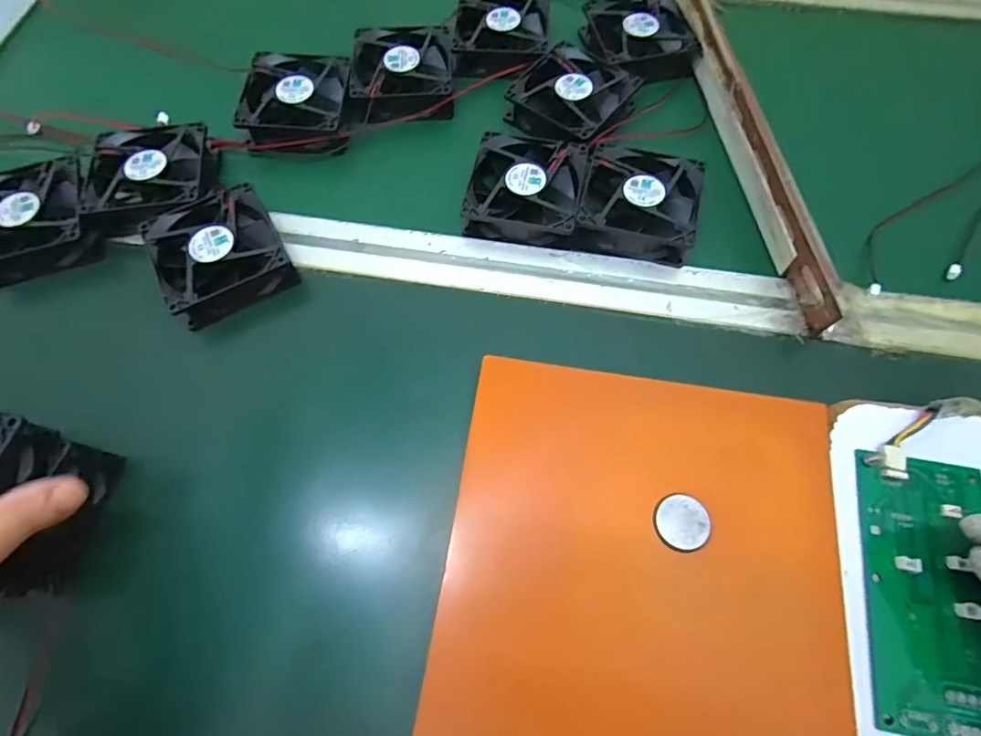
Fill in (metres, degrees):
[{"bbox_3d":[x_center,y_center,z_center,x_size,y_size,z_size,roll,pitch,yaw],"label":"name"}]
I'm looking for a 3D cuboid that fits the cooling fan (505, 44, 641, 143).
[{"bbox_3d":[0.063,-0.214,0.410,0.079,0.020,0.086,40,73,16],"label":"cooling fan"}]

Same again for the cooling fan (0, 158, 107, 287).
[{"bbox_3d":[-0.325,-0.105,0.366,0.079,0.027,0.080,-18,68,-7],"label":"cooling fan"}]

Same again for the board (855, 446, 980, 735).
[{"bbox_3d":[0.224,0.111,0.260,0.063,0.011,0.133,7,69,4],"label":"board"}]

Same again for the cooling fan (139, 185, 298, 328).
[{"bbox_3d":[-0.186,-0.079,0.356,0.078,0.027,0.079,-27,69,-11],"label":"cooling fan"}]

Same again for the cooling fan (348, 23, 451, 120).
[{"bbox_3d":[-0.072,-0.243,0.425,0.078,0.024,0.079,-5,67,-1],"label":"cooling fan"}]

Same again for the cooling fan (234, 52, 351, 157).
[{"bbox_3d":[-0.153,-0.213,0.413,0.079,0.023,0.082,-3,67,0],"label":"cooling fan"}]

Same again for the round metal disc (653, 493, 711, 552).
[{"bbox_3d":[0.102,0.081,0.273,0.027,0.004,0.028,0,67,1],"label":"round metal disc"}]

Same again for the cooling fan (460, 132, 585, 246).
[{"bbox_3d":[0.025,-0.131,0.379,0.081,0.022,0.080,11,67,5],"label":"cooling fan"}]

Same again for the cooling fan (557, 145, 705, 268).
[{"bbox_3d":[0.105,-0.119,0.370,0.083,0.026,0.084,15,68,7],"label":"cooling fan"}]

